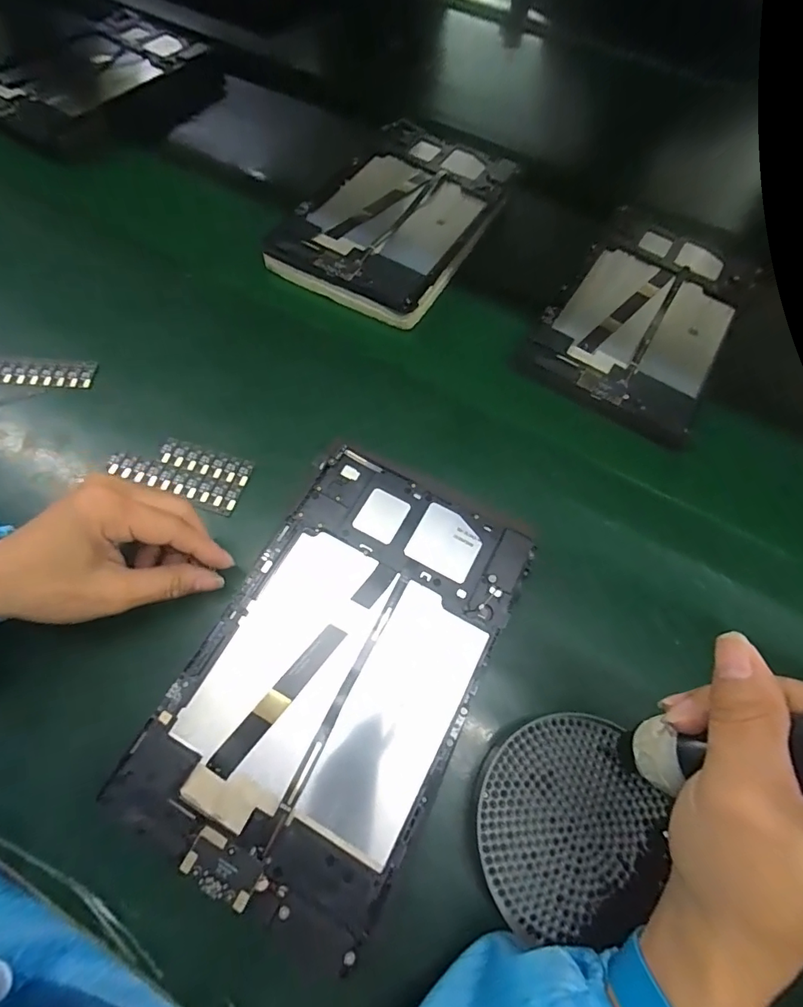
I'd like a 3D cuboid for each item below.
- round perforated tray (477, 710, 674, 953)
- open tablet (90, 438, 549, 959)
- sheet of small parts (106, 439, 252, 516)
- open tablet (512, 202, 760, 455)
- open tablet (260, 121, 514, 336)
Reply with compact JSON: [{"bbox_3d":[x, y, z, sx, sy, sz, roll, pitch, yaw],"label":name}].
[{"bbox_3d":[0.093,0.175,0.260,0.102,0.009,0.101,1,66,-3],"label":"round perforated tray"},{"bbox_3d":[-0.031,0.088,0.269,0.146,0.006,0.239,27,68,8],"label":"open tablet"},{"bbox_3d":[-0.158,-0.025,0.335,0.095,0.005,0.041,20,67,5],"label":"sheet of small parts"},{"bbox_3d":[0.221,-0.173,0.422,0.144,0.010,0.244,32,68,10],"label":"open tablet"},{"bbox_3d":[0.001,-0.287,0.457,0.152,0.027,0.248,28,68,9],"label":"open tablet"}]

